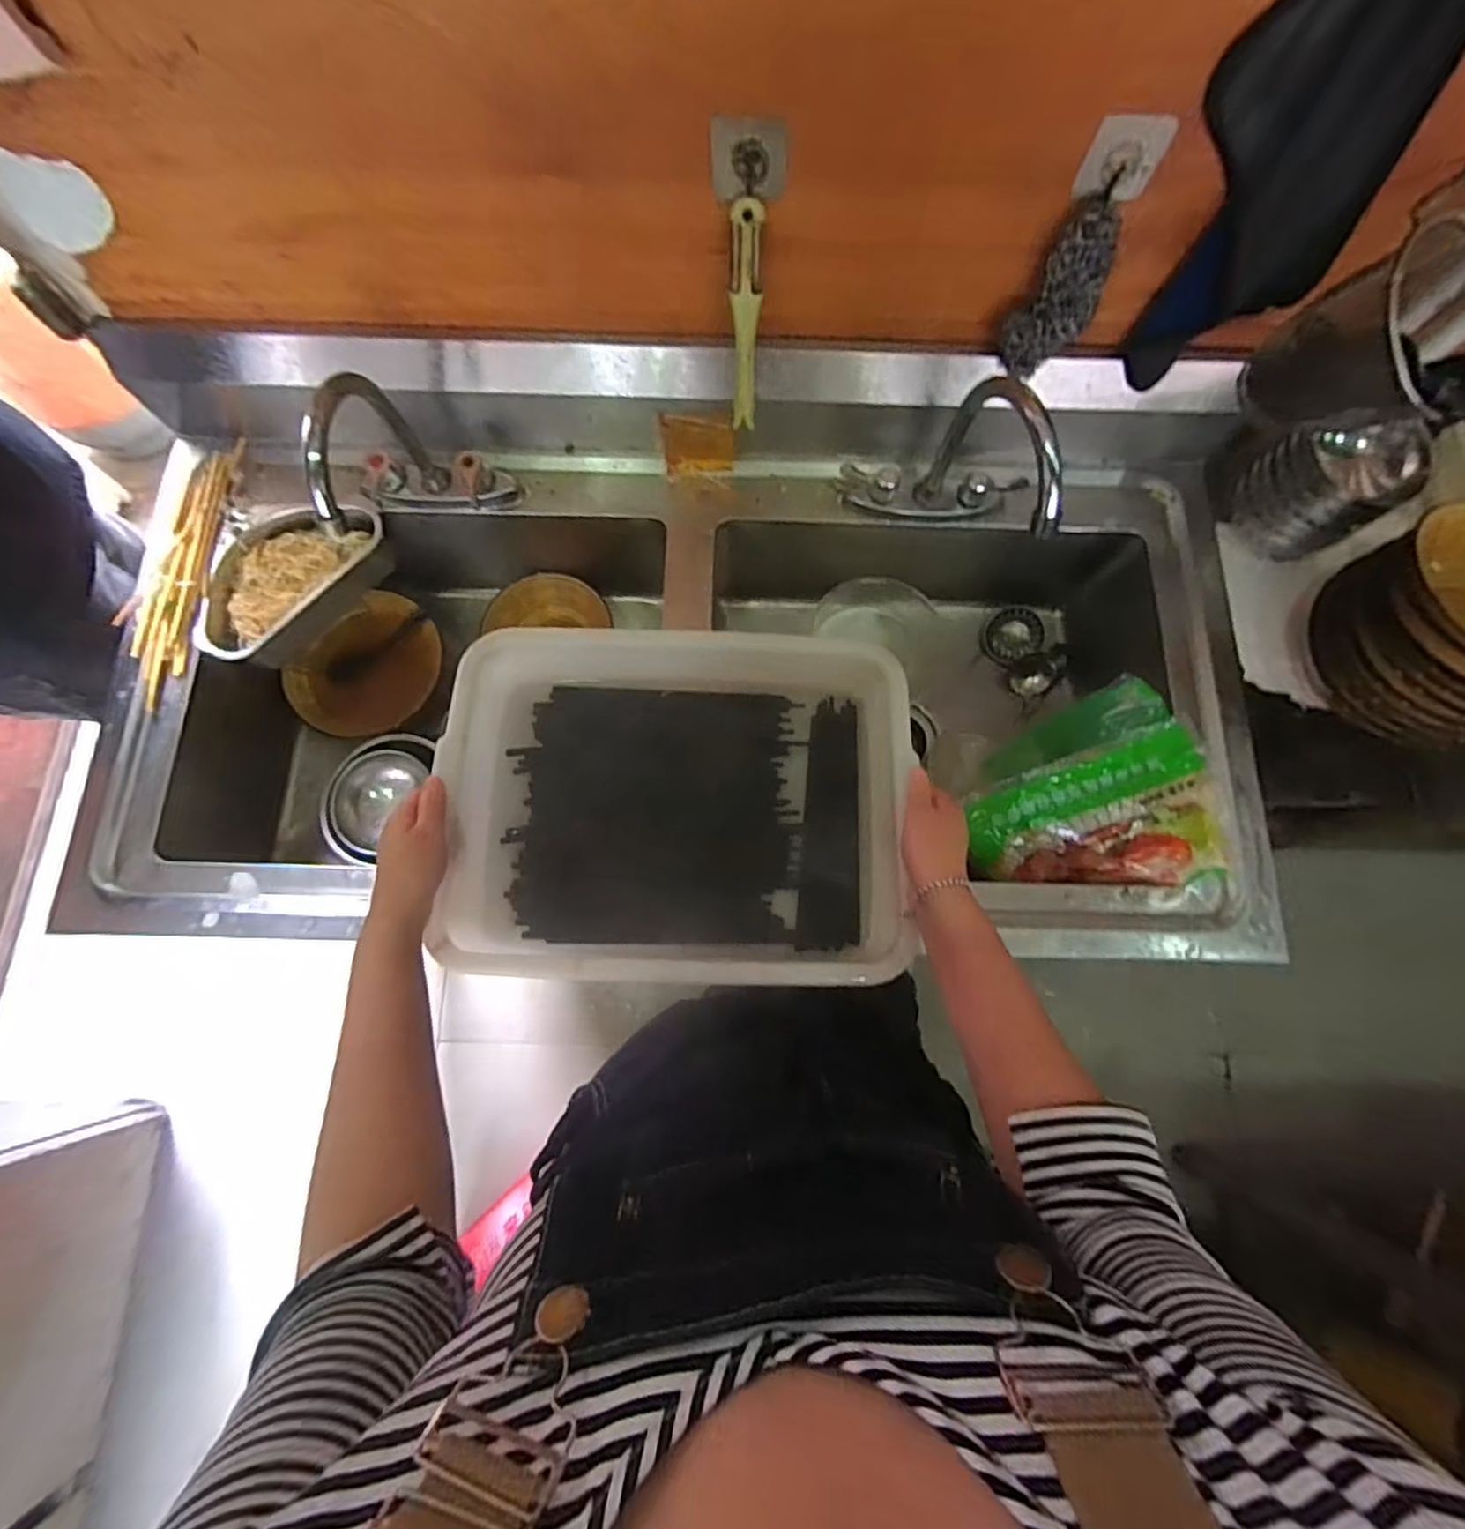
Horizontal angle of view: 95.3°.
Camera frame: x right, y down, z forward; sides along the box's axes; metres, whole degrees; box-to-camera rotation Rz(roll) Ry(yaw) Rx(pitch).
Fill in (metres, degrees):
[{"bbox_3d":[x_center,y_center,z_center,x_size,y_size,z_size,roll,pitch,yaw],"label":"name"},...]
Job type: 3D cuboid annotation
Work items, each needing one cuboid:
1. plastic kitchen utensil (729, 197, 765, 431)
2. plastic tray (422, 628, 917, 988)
[{"bbox_3d":[0.012,-0.402,0.614,0.027,0.186,0.014,-1,56,-1],"label":"plastic kitchen utensil"},{"bbox_3d":[-0.049,0.028,0.611,0.391,0.126,0.307,2,76,-1],"label":"plastic tray"}]

